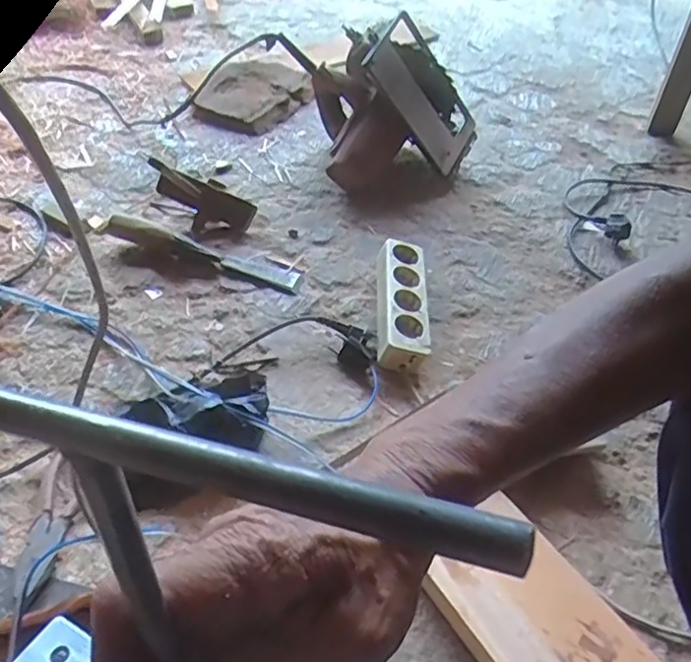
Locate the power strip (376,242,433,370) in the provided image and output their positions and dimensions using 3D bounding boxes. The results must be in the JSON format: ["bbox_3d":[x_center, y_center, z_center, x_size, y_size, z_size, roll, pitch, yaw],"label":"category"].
[{"bbox_3d":[0.075,-0.034,0.827,0.063,0.053,0.198,4,44,-1],"label":"power strip"}]

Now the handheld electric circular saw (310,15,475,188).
[{"bbox_3d":[0.086,-0.359,1.028,0.249,0.222,0.159,-10,46,-15],"label":"handheld electric circular saw"}]

